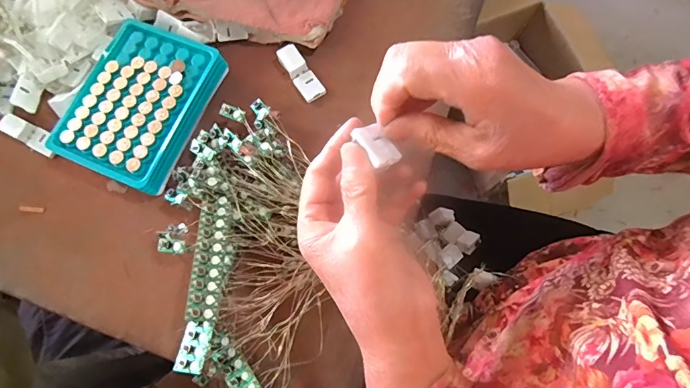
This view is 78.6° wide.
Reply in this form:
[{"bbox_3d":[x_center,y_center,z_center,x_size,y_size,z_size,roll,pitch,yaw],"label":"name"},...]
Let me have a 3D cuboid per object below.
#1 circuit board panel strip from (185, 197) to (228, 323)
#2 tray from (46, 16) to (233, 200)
[{"bbox_3d":[-0.099,0.045,0.306,0.019,0.005,0.089,2,66,-1],"label":"circuit board panel strip"},{"bbox_3d":[-0.173,-0.077,0.359,0.101,0.030,0.133,23,78,8],"label":"tray"}]

